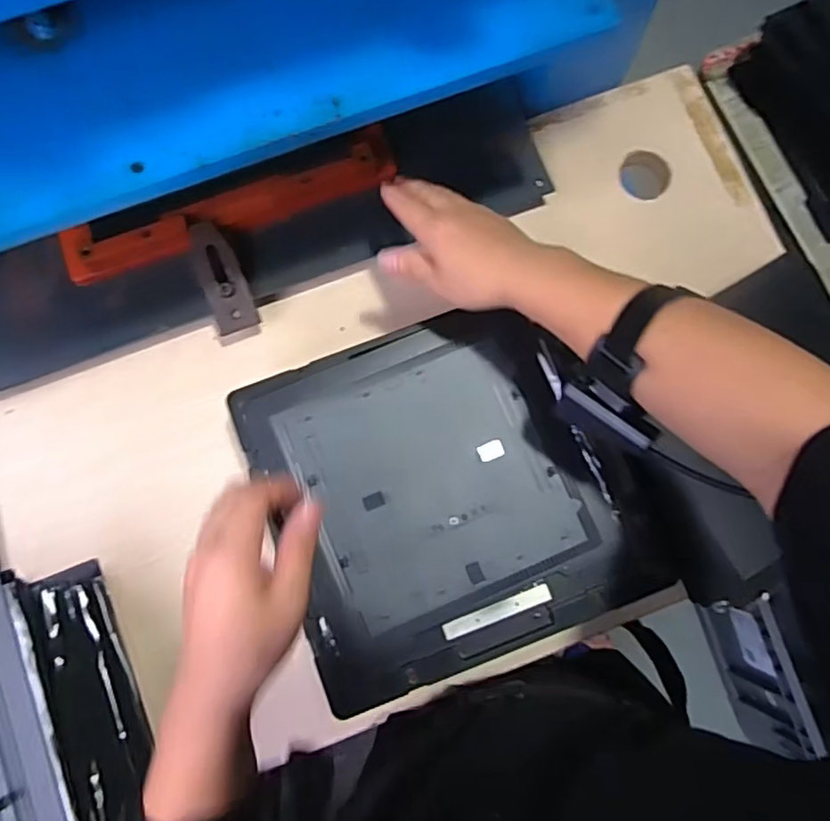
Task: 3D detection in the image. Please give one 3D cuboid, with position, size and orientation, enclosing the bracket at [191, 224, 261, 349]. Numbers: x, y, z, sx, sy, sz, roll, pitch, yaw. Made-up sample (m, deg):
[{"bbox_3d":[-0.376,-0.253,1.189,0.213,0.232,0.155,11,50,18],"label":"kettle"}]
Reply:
[{"bbox_3d":[-0.174,-0.116,0.569,0.042,0.030,0.109,-17,108,-3],"label":"bracket"}]

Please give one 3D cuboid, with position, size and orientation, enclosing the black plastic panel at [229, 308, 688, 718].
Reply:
[{"bbox_3d":[0.037,0.063,0.508,0.295,0.030,0.269,-20,80,-3],"label":"black plastic panel"}]

